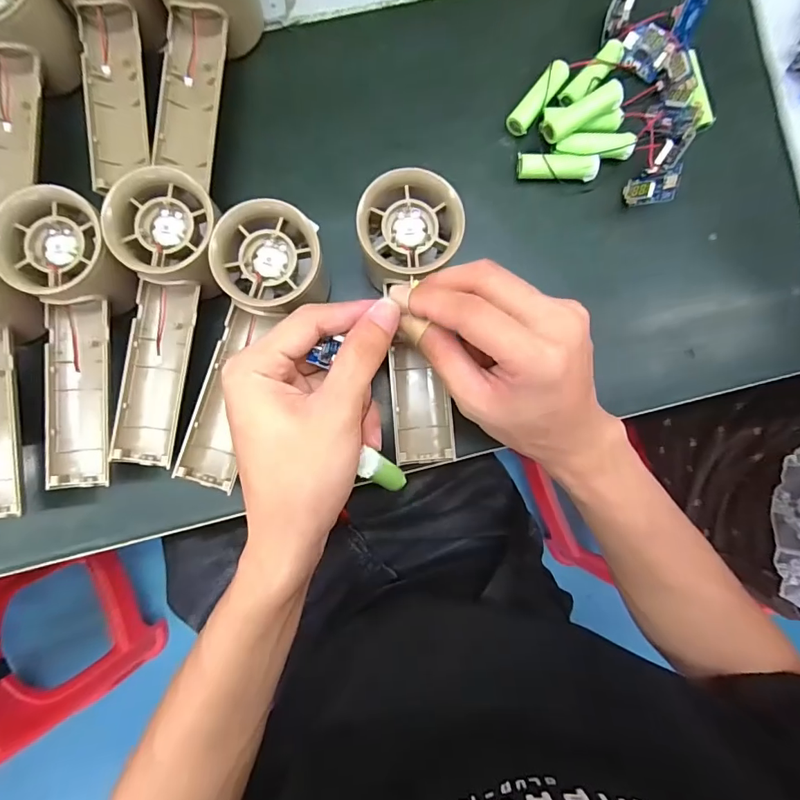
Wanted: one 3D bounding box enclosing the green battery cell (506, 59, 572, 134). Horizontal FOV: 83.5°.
[{"bbox_3d":[0.090,-0.196,0.293,0.015,0.013,0.050,39,87,1],"label":"green battery cell"}]

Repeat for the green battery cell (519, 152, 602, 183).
[{"bbox_3d":[0.101,-0.149,0.288,0.049,0.011,0.014,1,87,-1],"label":"green battery cell"}]

